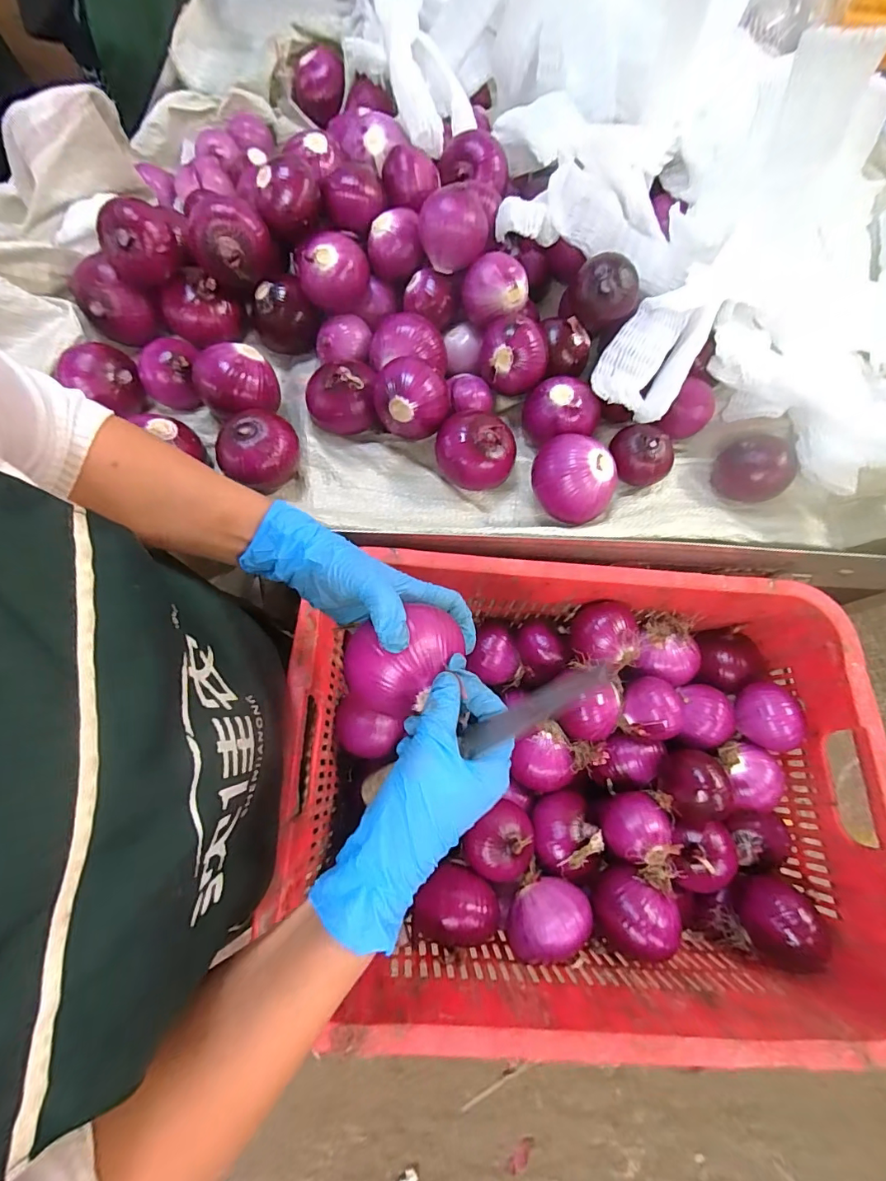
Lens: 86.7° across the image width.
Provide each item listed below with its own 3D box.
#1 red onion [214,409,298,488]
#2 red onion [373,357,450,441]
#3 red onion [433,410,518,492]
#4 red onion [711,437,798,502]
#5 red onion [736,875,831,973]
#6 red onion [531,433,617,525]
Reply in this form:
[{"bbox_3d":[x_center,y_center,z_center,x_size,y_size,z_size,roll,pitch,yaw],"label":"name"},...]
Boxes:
[{"bbox_3d":[-0.201,-0.154,0.519,0.086,0.061,0.079,1,71,-2],"label":"red onion"},{"bbox_3d":[-0.035,-0.207,0.516,0.080,0.066,0.065,-1,71,-2],"label":"red onion"},{"bbox_3d":[0.037,-0.157,0.534,0.086,0.067,0.076,30,72,8],"label":"red onion"},{"bbox_3d":[0.360,-0.141,0.545,0.078,0.057,0.064,43,75,12],"label":"red onion"},{"bbox_3d":[0.361,0.354,0.500,0.079,0.074,0.074,1,71,-2],"label":"red onion"},{"bbox_3d":[0.139,-0.122,0.509,0.076,0.062,0.091,-39,77,-14],"label":"red onion"}]

